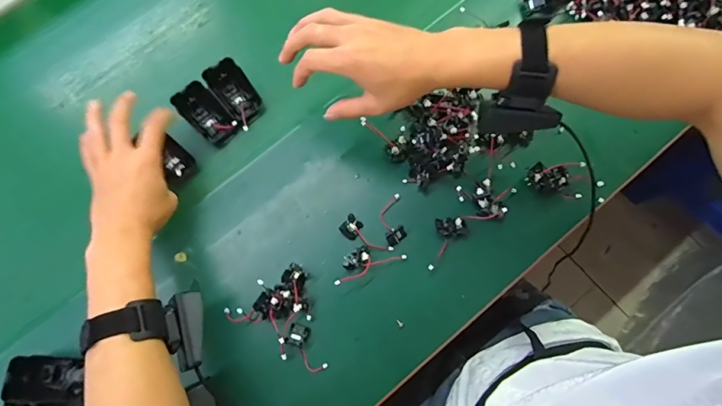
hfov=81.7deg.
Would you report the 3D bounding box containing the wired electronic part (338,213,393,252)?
[{"bbox_3d":[0.006,0.039,0.465,0.061,0.011,0.024,39,78,9],"label":"wired electronic part"}]

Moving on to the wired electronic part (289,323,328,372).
[{"bbox_3d":[-0.058,0.154,0.443,0.022,0.012,0.056,-31,78,-8],"label":"wired electronic part"}]

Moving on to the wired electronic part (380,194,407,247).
[{"bbox_3d":[0.035,0.018,0.468,0.025,0.013,0.056,-9,76,-3],"label":"wired electronic part"}]

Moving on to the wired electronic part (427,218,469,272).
[{"bbox_3d":[0.096,0.046,0.460,0.035,0.012,0.061,11,76,2],"label":"wired electronic part"}]

